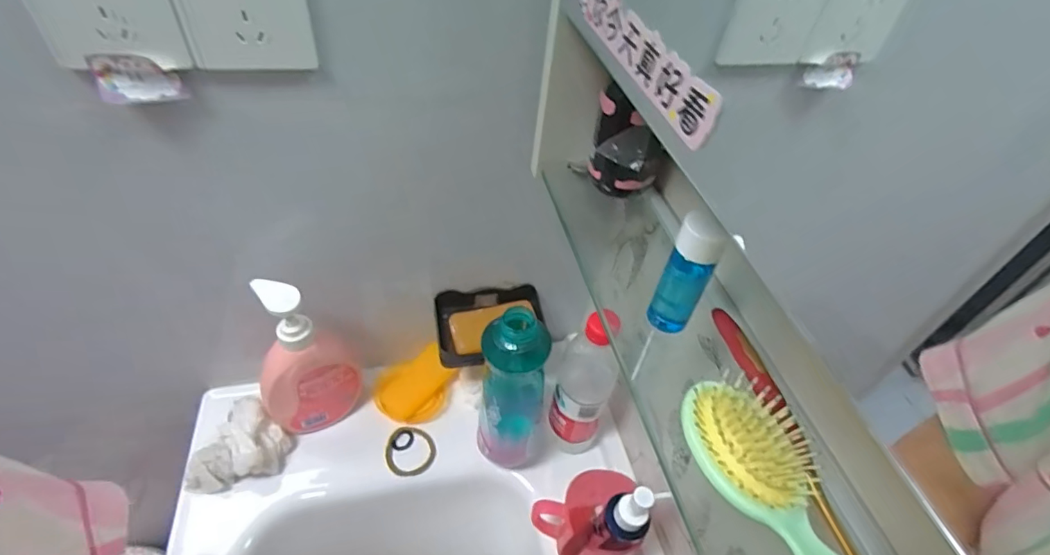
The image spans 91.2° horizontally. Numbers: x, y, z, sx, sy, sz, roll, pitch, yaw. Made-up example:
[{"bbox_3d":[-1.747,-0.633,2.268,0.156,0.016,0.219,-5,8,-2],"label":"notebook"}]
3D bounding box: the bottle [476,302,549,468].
[{"bbox_3d":[-0.014,0.135,0.551,0.066,0.237,0.062,13,46,6],"label":"bottle"}]

